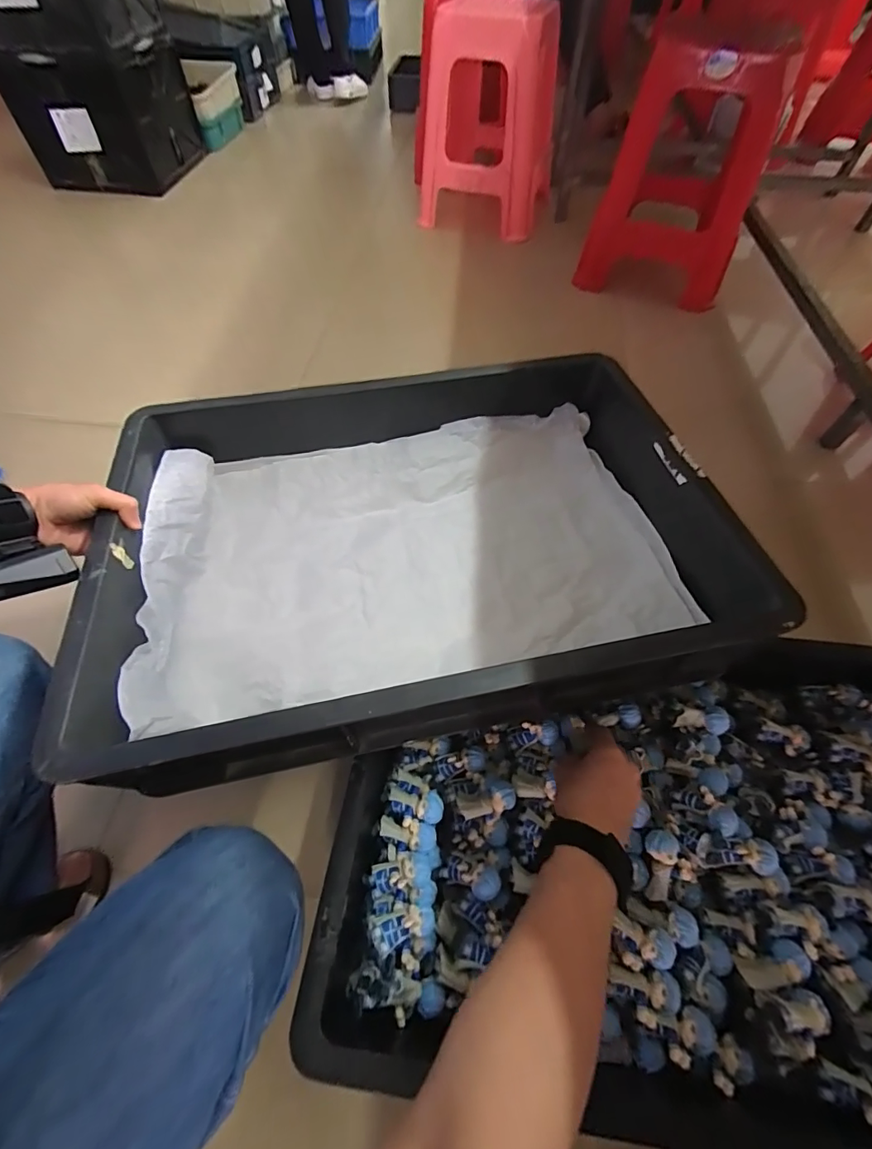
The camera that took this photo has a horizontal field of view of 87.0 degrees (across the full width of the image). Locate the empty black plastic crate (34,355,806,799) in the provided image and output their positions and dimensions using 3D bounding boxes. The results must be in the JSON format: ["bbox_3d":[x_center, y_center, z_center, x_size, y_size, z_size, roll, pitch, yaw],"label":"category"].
[{"bbox_3d":[-0.026,-0.042,0.500,0.590,0.132,0.405,-10,59,-6],"label":"empty black plastic crate"}]

